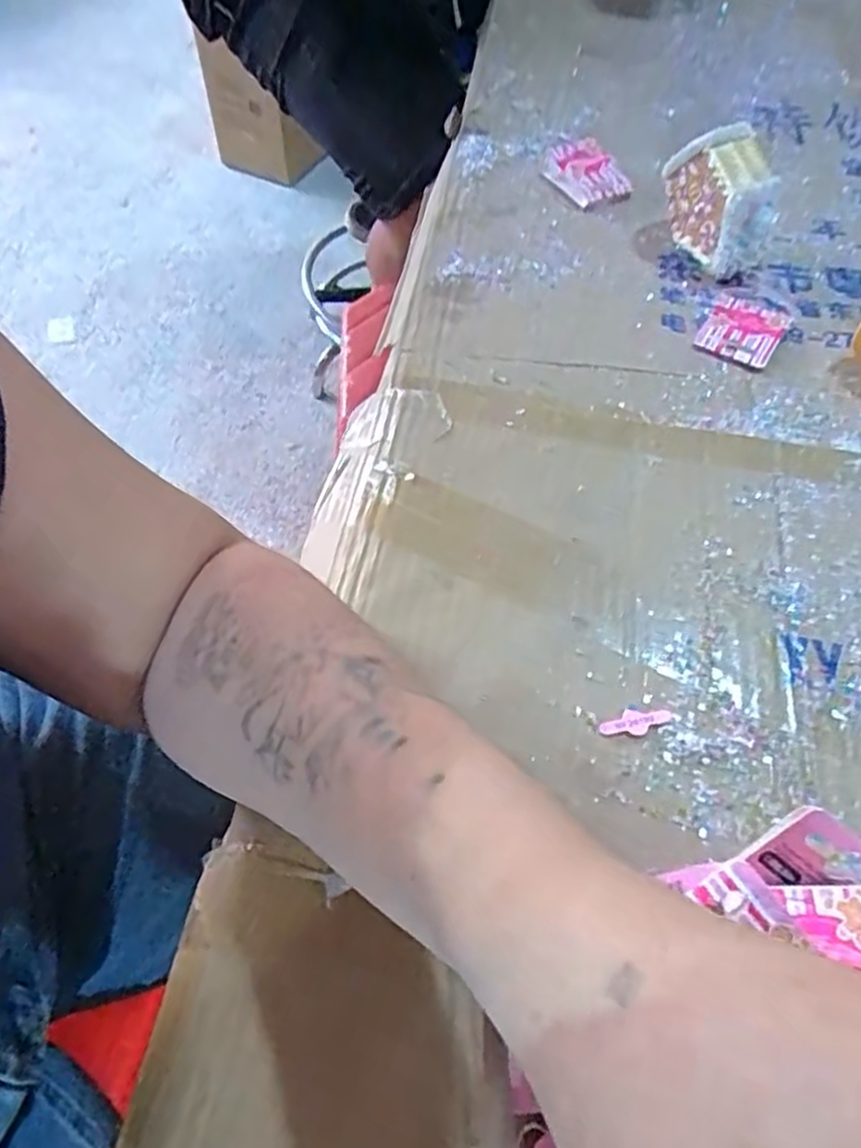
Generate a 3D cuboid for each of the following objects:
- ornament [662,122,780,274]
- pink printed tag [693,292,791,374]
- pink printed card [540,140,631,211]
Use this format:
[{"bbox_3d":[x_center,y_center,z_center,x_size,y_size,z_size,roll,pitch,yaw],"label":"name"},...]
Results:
[{"bbox_3d":[0.196,-0.254,0.493,0.050,0.075,0.069,-19,58,-13],"label":"ornament"},{"bbox_3d":[0.199,-0.156,0.469,0.047,0.005,0.065,27,61,20],"label":"pink printed tag"},{"bbox_3d":[0.118,-0.306,0.561,0.050,0.016,0.068,-20,58,-14],"label":"pink printed card"}]

